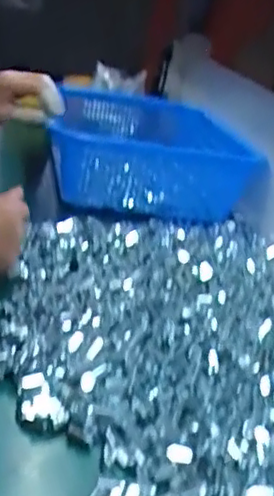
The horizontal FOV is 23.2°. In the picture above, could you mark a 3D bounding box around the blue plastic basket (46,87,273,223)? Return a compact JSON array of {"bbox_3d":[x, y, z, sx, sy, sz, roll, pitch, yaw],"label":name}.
[{"bbox_3d":[0.003,-0.208,1.278,0.348,0.114,0.477,5,22,-13],"label":"blue plastic basket"}]

